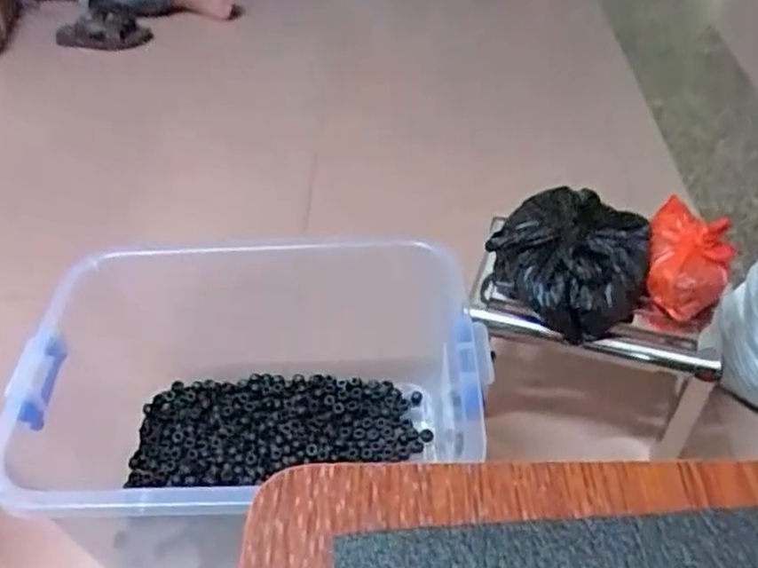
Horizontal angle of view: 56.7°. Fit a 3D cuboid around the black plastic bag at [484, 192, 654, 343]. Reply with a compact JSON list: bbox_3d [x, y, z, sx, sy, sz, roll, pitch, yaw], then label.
[{"bbox_3d":[0.226,-0.039,0.835,0.182,0.109,0.186,16,48,20],"label":"black plastic bag"}]

